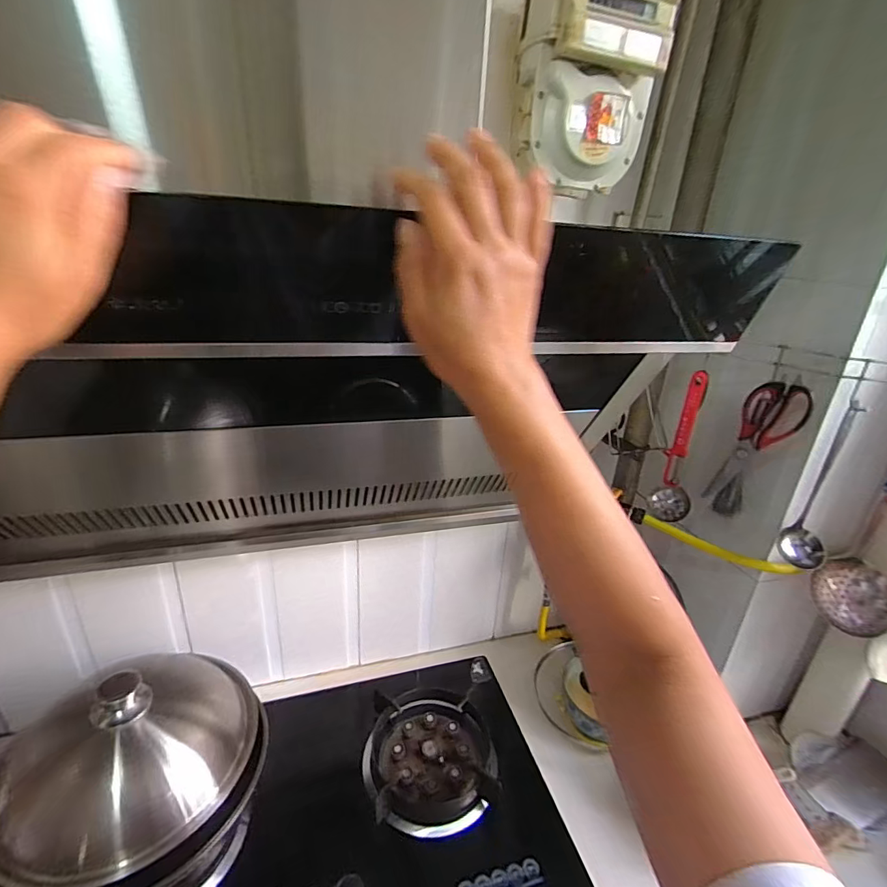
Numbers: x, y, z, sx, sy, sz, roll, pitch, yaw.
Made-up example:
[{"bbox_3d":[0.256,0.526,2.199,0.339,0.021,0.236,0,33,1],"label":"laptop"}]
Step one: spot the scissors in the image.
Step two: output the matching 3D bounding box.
[{"bbox_3d":[0.476,0.015,0.724,0.026,0.224,0.091,-16,30,-38],"label":"scissors"}]

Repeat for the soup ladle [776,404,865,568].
[{"bbox_3d":[0.569,0.065,0.694,0.077,0.245,0.058,-19,32,-41],"label":"soup ladle"}]

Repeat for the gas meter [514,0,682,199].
[{"bbox_3d":[0.182,-0.449,0.576,0.162,0.229,0.112,0,24,-10],"label":"gas meter"}]

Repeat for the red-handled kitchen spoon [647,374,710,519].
[{"bbox_3d":[0.403,0.013,0.783,0.059,0.264,0.045,16,26,26],"label":"red-handled kitchen spoon"}]

